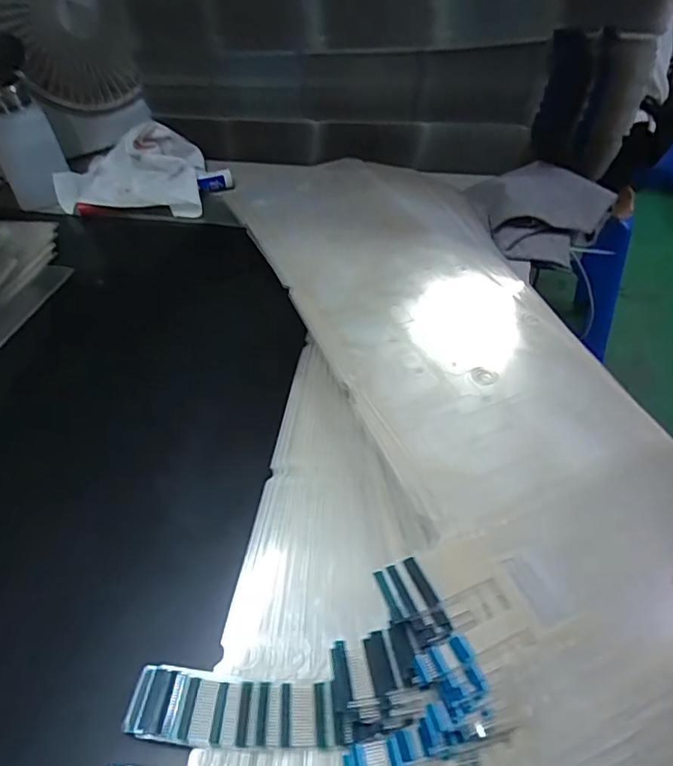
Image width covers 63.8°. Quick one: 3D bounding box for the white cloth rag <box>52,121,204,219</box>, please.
[{"bbox_3d":[-0.182,-0.199,0.500,0.138,0.038,0.103,3,46,8],"label":"white cloth rag"}]

